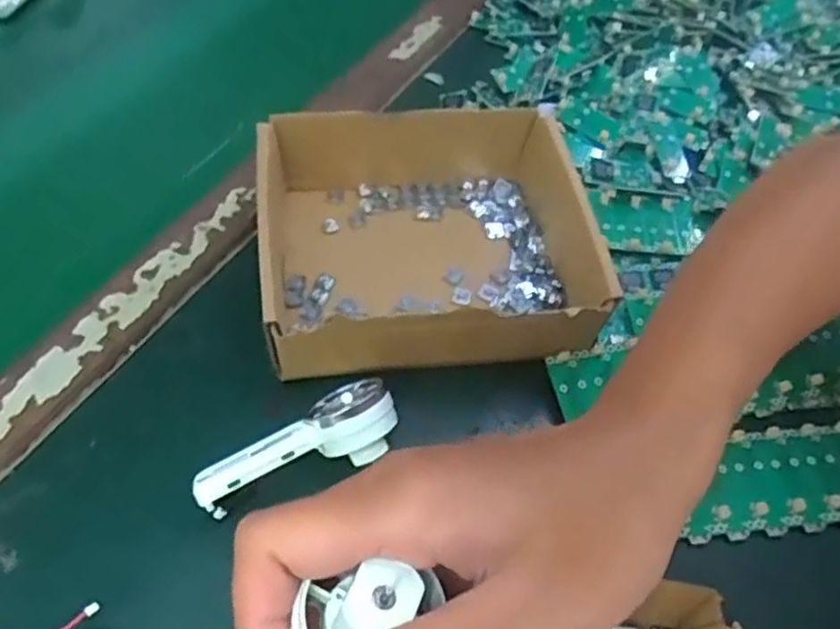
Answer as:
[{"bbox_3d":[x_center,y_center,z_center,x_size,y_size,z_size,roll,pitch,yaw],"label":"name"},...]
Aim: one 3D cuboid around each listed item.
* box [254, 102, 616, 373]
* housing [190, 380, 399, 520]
[{"bbox_3d":[0.002,-0.042,0.373,0.160,0.048,0.144,-5,55,-7],"label":"box"},{"bbox_3d":[-0.055,0.057,0.315,0.091,0.031,0.036,-21,58,-17],"label":"housing"}]

